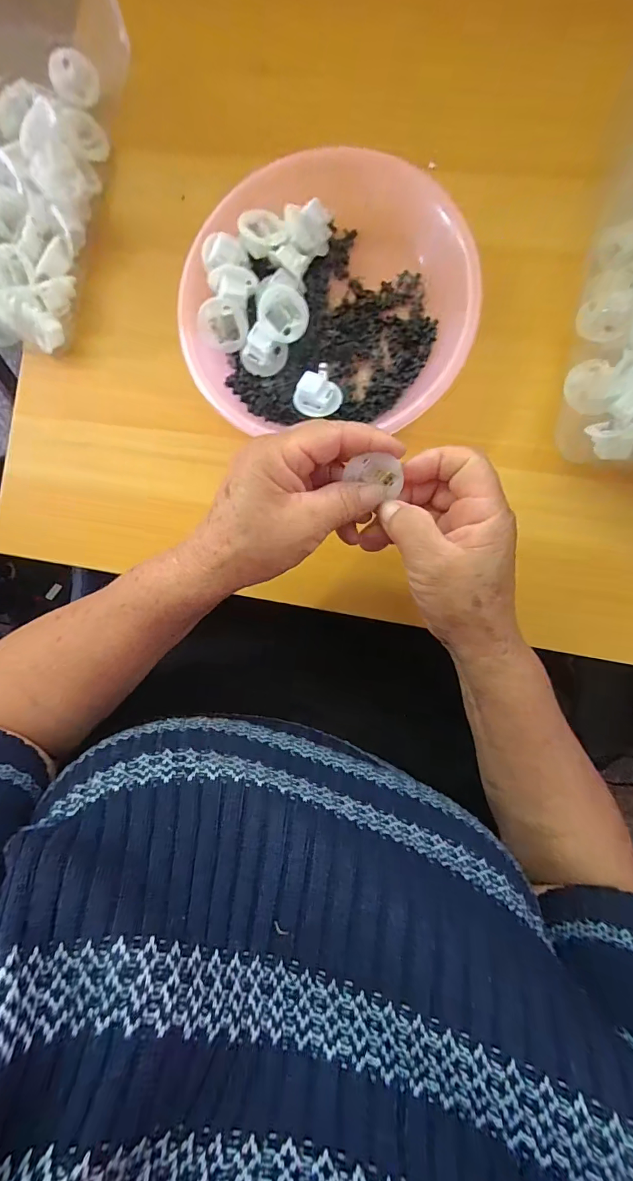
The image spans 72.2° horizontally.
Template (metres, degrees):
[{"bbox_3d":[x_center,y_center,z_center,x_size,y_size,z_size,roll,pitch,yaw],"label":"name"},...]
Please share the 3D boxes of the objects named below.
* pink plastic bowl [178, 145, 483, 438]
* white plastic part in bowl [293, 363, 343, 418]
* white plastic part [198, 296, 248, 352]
[{"bbox_3d":[0.007,-0.196,0.299,0.184,0.045,0.174,0,90,7],"label":"pink plastic bowl"},{"bbox_3d":[0.001,-0.133,0.296,0.029,0.022,0.029,0,90,7],"label":"white plastic part in bowl"},{"bbox_3d":[-0.063,-0.182,0.297,0.032,0.016,0.032,-7,129,3],"label":"white plastic part"}]

